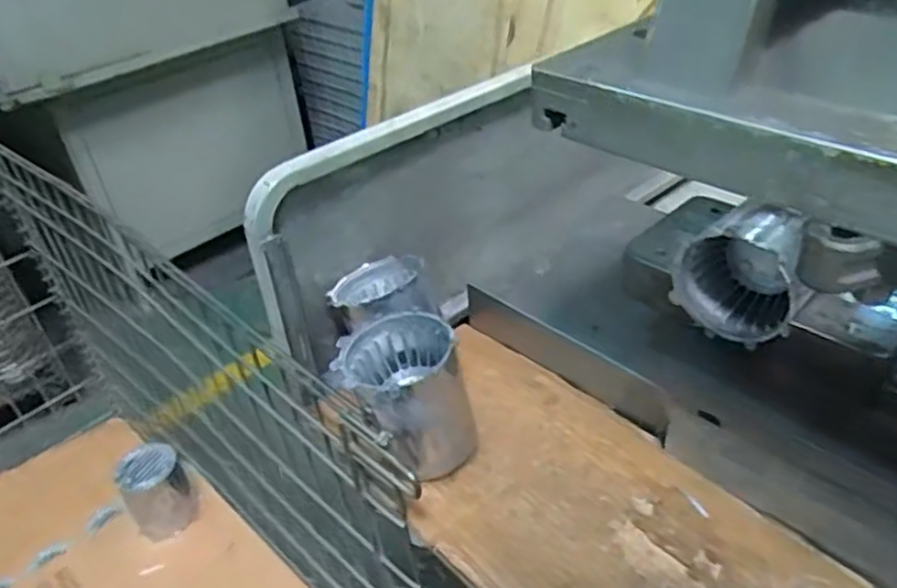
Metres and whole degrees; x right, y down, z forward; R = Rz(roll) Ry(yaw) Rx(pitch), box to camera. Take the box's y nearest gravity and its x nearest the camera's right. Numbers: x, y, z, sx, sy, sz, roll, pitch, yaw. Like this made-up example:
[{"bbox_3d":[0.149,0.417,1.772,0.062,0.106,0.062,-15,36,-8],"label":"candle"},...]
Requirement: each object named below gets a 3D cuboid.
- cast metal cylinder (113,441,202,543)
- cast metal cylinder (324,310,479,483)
[{"bbox_3d":[-0.437,0.286,1.046,0.104,0.143,0.104,-32,44,-30],"label":"cast metal cylinder"},{"bbox_3d":[-0.032,0.090,0.597,0.107,0.121,0.110,-4,37,3],"label":"cast metal cylinder"}]

